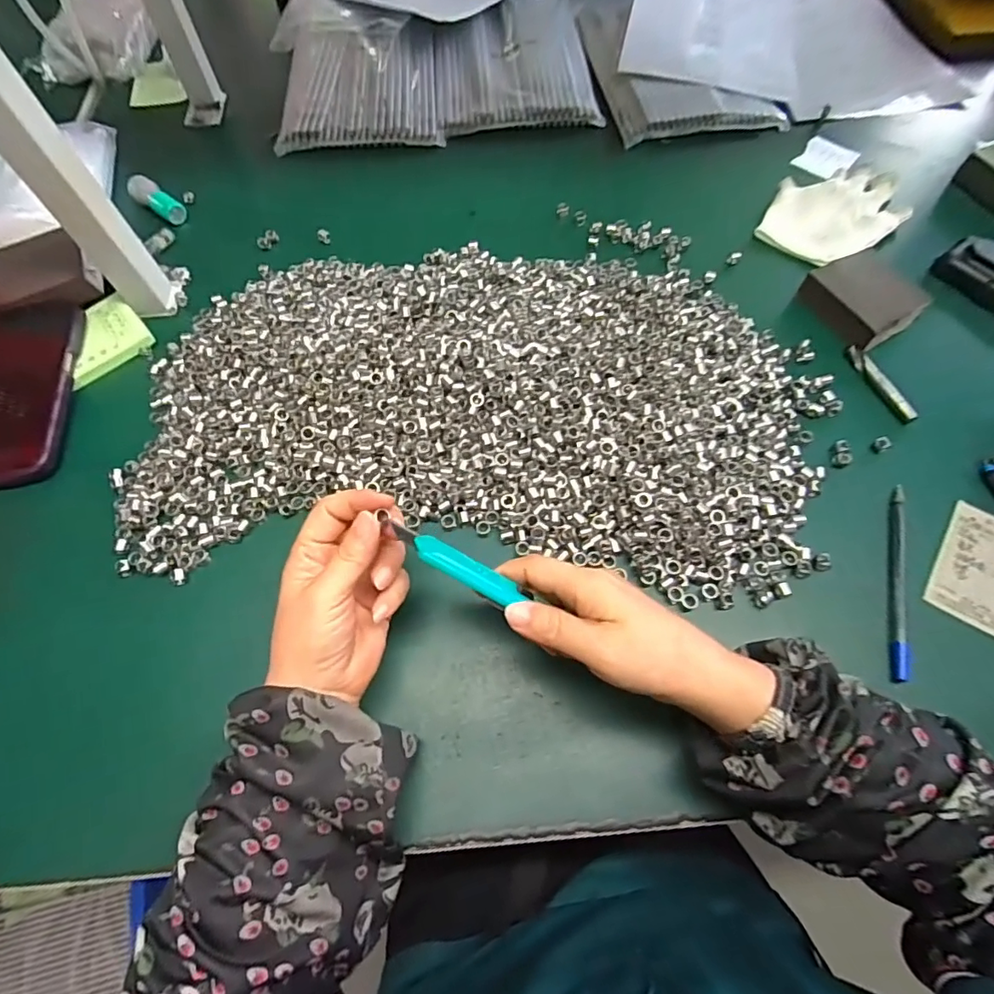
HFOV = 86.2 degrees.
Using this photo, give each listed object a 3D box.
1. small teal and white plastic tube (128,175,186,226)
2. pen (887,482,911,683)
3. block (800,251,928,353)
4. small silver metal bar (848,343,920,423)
[{"bbox_3d":[-0.342,-0.300,0.532,0.062,0.017,0.025,38,70,2],"label":"small teal and white plastic tube"},{"bbox_3d":[0.273,0.054,0.355,0.014,0.011,0.139,16,65,9],"label":"pen"},{"bbox_3d":[0.308,-0.169,0.451,0.070,0.026,0.084,-26,66,-11],"label":"block"},{"bbox_3d":[0.306,-0.092,0.422,0.009,0.010,0.074,-18,65,-7],"label":"small silver metal bar"}]

